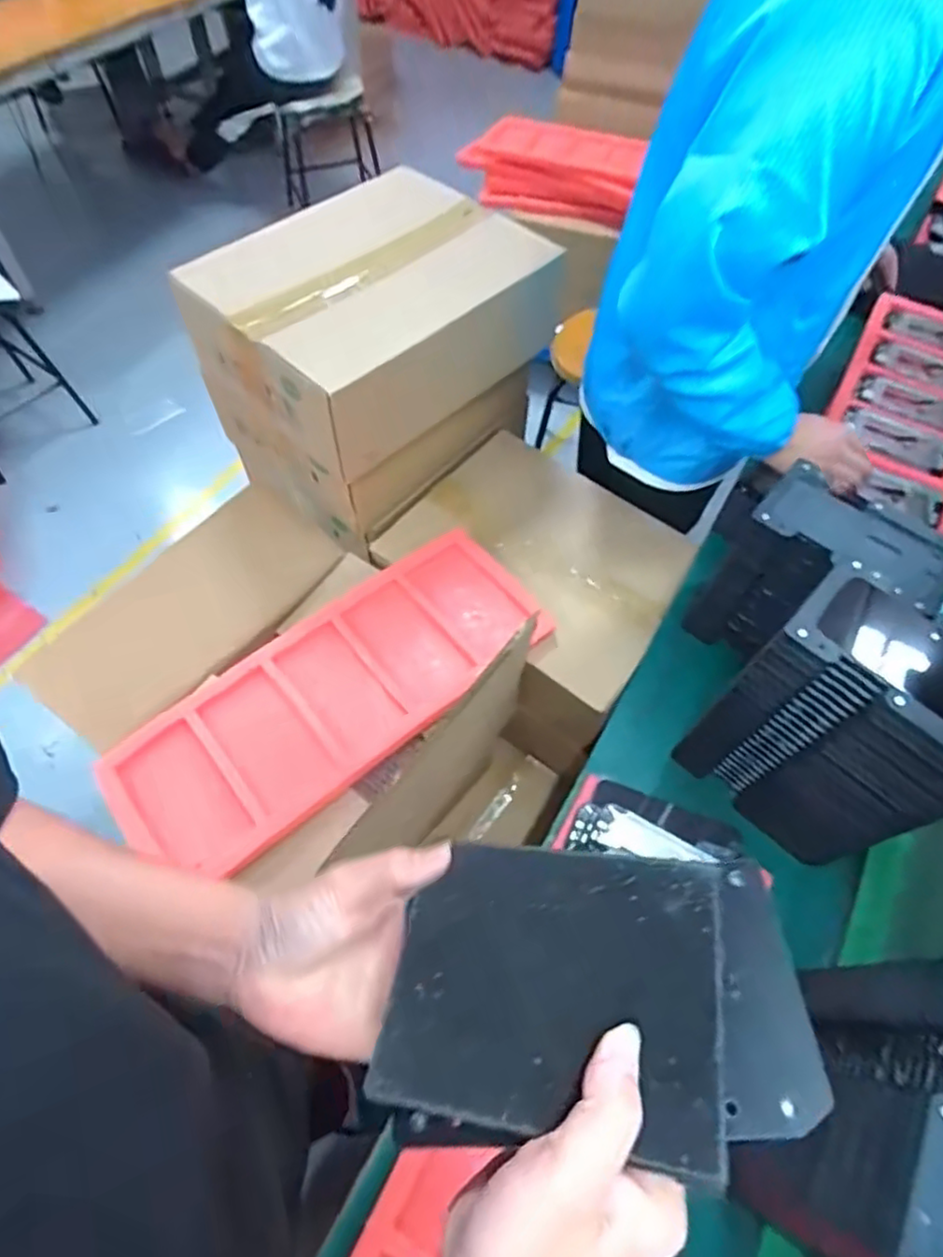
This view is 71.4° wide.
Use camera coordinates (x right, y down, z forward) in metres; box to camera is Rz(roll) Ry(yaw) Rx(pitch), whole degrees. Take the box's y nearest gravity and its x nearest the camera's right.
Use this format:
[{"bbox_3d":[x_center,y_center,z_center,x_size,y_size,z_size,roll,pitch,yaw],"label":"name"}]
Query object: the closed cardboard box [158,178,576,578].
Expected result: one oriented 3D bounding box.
[{"bbox_3d":[-0.132,-0.392,0.972,0.321,0.297,0.420,40,65,21],"label":"closed cardboard box"}]

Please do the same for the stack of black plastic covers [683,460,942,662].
[{"bbox_3d":[0.385,-0.043,0.753,0.197,0.213,0.115,32,63,17],"label":"stack of black plastic covers"}]

